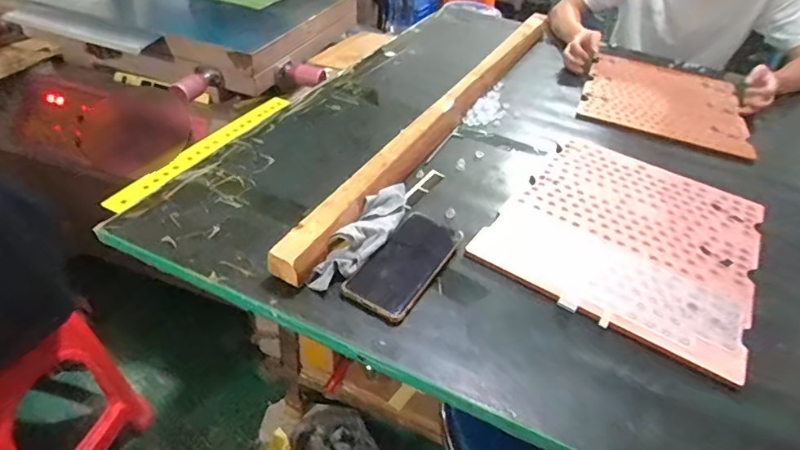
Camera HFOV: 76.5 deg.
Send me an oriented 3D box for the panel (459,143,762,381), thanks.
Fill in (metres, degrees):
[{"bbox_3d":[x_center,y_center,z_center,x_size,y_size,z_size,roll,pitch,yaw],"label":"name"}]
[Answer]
[{"bbox_3d":[0.308,0.007,0.684,0.309,0.011,0.355,25,46,24],"label":"panel"}]

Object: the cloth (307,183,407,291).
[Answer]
[{"bbox_3d":[-0.038,0.009,0.620,0.051,0.035,0.198,21,41,16],"label":"cloth"}]

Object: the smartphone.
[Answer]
[{"bbox_3d":[0.009,0.043,0.602,0.079,0.018,0.165,26,43,21],"label":"smartphone"}]

